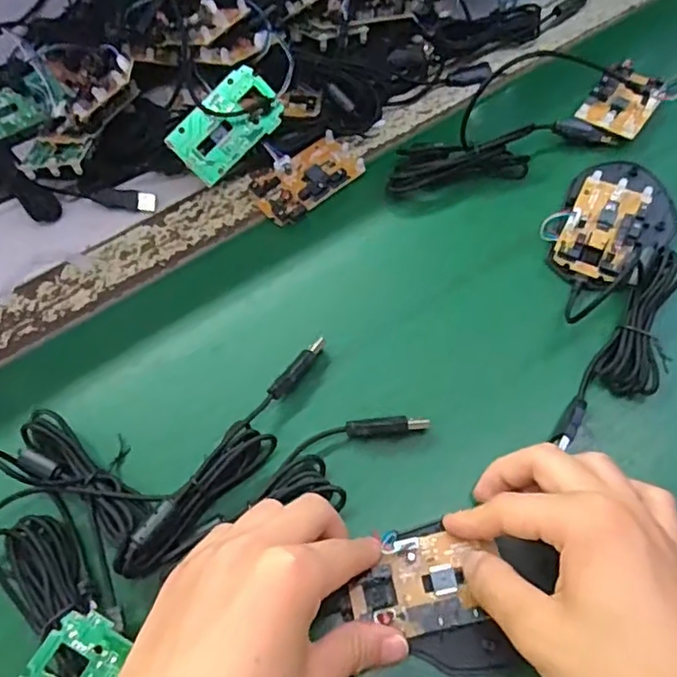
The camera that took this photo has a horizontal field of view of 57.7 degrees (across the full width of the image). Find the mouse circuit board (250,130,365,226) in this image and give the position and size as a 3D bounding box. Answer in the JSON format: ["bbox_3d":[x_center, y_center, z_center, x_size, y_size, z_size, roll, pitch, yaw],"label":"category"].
[{"bbox_3d":[-0.023,-0.115,0.441,0.078,0.013,0.045,-36,64,-16],"label":"mouse circuit board"}]

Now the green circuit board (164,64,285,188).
[{"bbox_3d":[-0.077,-0.147,0.424,0.076,0.008,0.044,-43,102,0],"label":"green circuit board"}]

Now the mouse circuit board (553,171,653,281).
[{"bbox_3d":[0.173,-0.073,0.400,0.044,0.010,0.080,21,64,15],"label":"mouse circuit board"}]

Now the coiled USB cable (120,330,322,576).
[{"bbox_3d":[-0.056,0.064,0.343,0.024,0.031,0.162,33,69,16],"label":"coiled USB cable"}]

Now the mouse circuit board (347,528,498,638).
[{"bbox_3d":[0.042,0.122,0.306,0.071,0.018,0.044,-12,60,-3],"label":"mouse circuit board"}]

